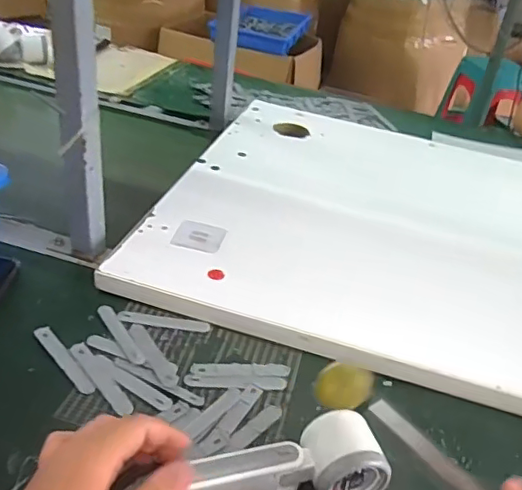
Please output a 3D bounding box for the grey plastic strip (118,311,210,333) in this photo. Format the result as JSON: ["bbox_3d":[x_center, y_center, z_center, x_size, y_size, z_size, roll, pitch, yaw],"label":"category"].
[{"bbox_3d":[-0.104,0.082,0.603,0.097,0.005,0.017,7,35,-1],"label":"grey plastic strip"}]

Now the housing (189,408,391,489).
[{"bbox_3d":[0.016,0.168,0.426,0.155,0.059,0.053,-6,37,-12],"label":"housing"}]

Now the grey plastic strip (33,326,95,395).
[{"bbox_3d":[-0.187,0.108,0.530,0.015,0.004,0.097,-23,46,-37],"label":"grey plastic strip"}]

